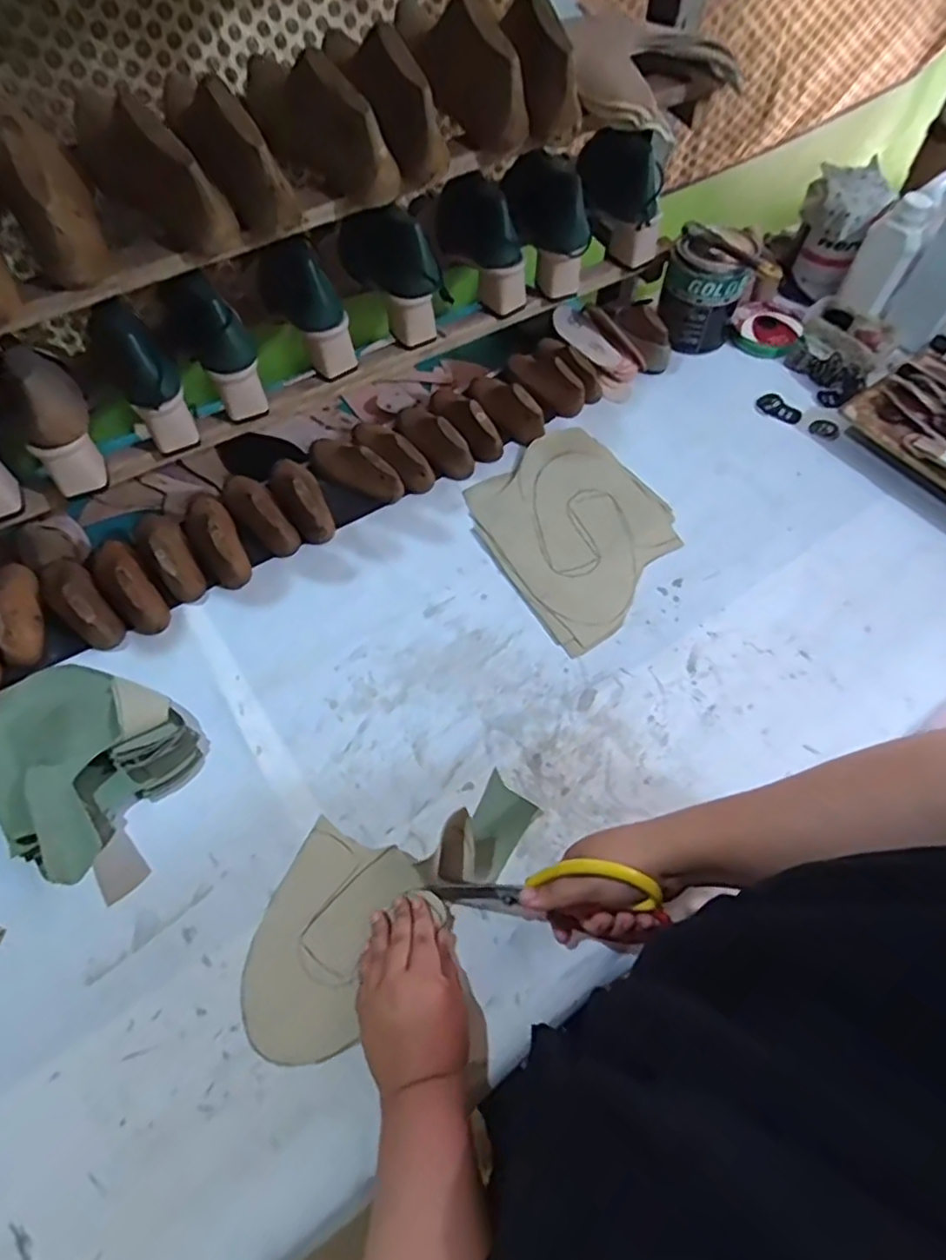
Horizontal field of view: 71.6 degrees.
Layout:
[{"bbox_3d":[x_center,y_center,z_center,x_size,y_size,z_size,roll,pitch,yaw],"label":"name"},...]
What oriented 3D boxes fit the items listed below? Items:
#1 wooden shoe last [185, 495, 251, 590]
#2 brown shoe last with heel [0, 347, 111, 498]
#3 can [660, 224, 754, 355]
[{"bbox_3d":[-0.301,-0.114,0.760,0.050,0.056,0.145,-30,67,-16],"label":"wooden shoe last"},{"bbox_3d":[-0.442,-0.243,0.670,0.067,0.113,0.188,-34,66,-17],"label":"brown shoe last with heel"},{"bbox_3d":[0.319,-0.475,0.905,0.104,0.130,0.097,0,62,-1],"label":"can"}]

